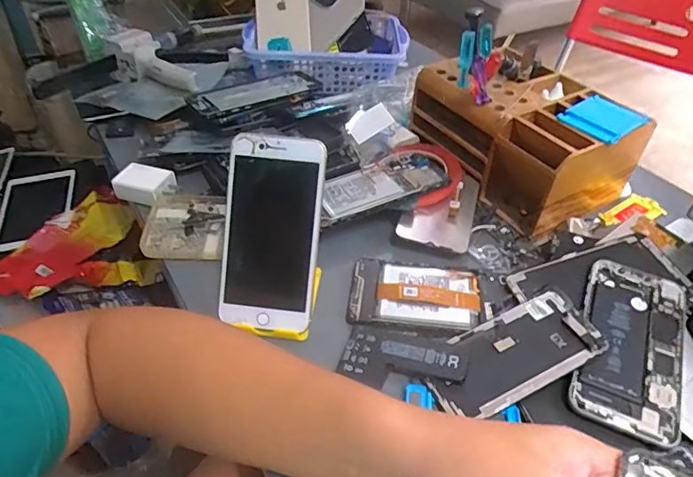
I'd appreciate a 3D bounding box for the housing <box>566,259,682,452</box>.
[{"bbox_3d":[0.224,0.081,0.388,0.075,0.005,0.149,20,54,15],"label":"housing"}]

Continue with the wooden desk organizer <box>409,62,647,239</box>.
[{"bbox_3d":[0.190,-0.119,0.540,0.131,0.089,0.206,-24,48,-26],"label":"wooden desk organizer"}]

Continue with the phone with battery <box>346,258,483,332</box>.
[{"bbox_3d":[0.059,0.048,0.434,0.113,0.010,0.069,7,42,5],"label":"phone with battery"}]

